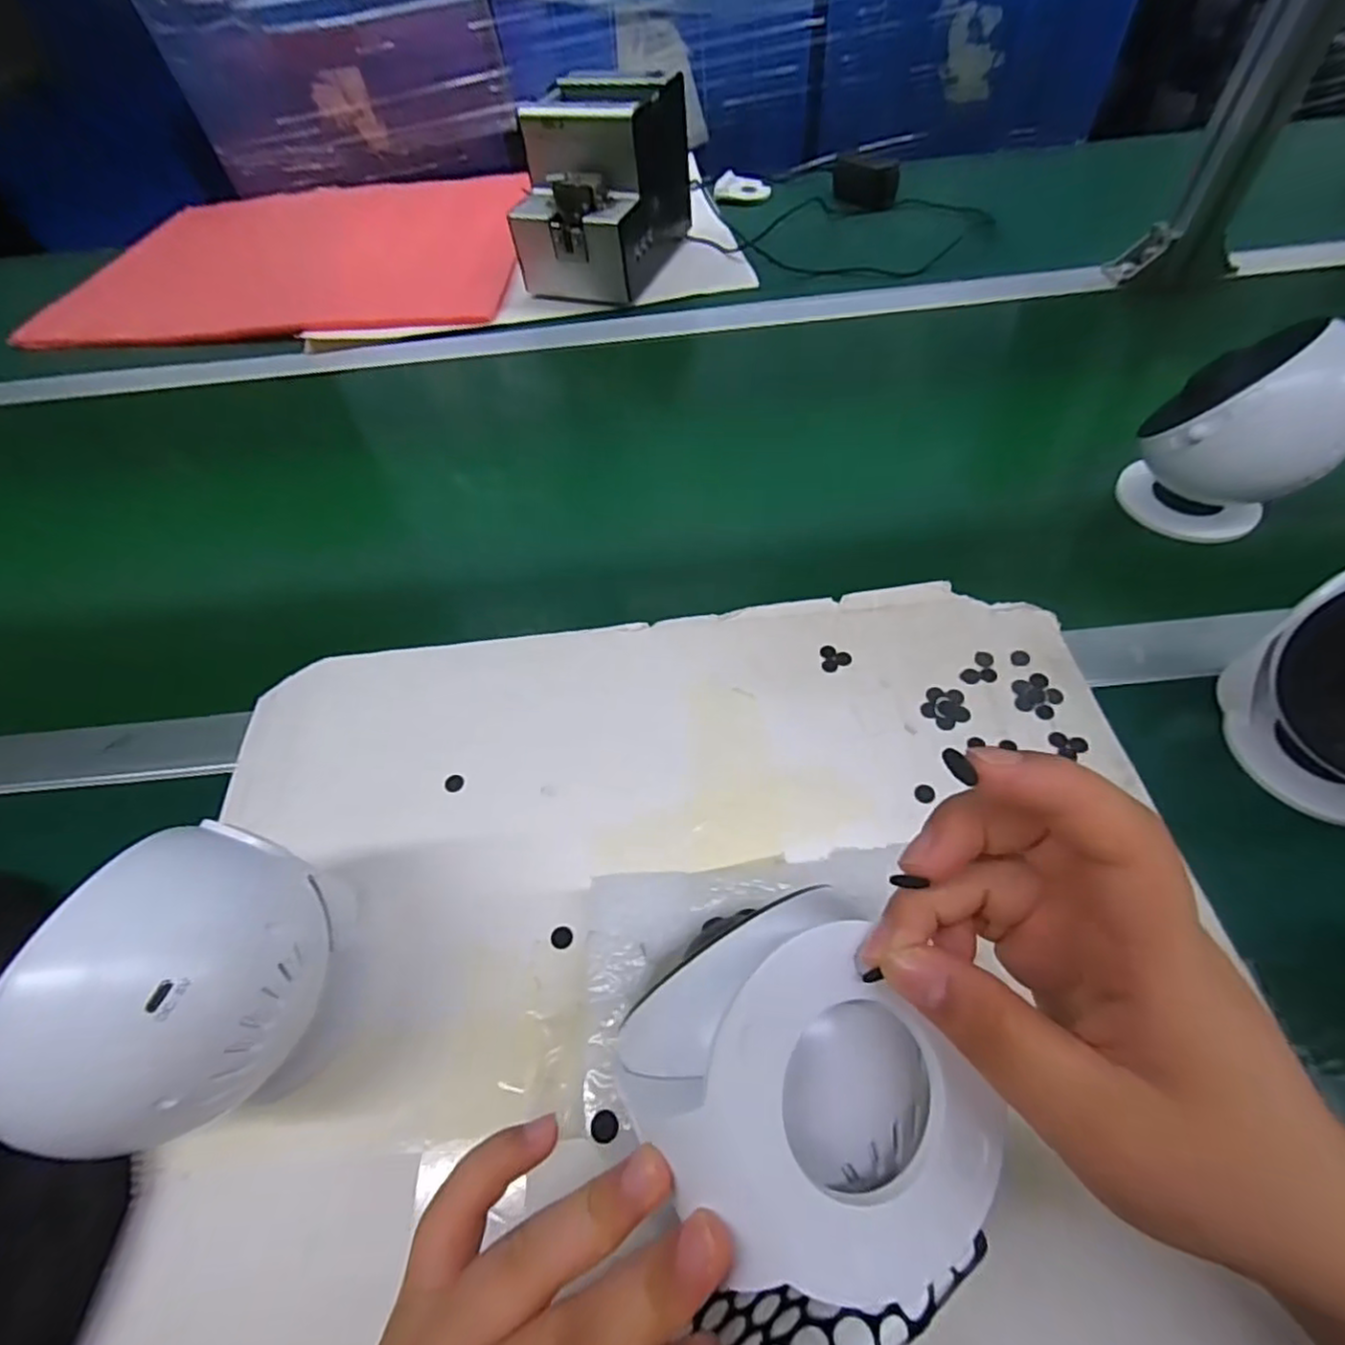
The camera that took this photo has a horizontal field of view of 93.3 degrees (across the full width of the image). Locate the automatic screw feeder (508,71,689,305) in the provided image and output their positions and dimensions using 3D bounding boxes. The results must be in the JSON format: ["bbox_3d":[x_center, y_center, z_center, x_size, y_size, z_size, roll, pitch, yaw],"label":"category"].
[{"bbox_3d":[-0.073,-0.504,0.660,0.126,0.140,0.178,16,57,13],"label":"automatic screw feeder"}]

